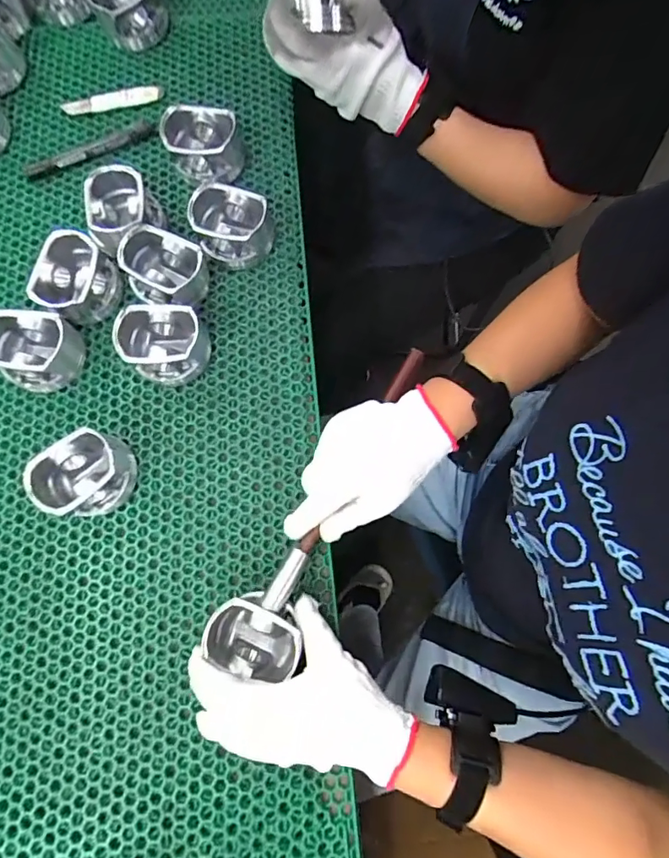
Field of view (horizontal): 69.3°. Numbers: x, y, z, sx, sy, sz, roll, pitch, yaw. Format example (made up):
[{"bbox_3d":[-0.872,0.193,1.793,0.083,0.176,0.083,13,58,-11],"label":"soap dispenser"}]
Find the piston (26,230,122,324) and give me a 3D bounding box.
[{"bbox_3d":[-0.250,-0.144,0.473,0.062,0.050,0.076,17,77,4],"label":"piston"}]

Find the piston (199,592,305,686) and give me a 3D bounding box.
[{"bbox_3d":[-0.065,0.166,0.396,0.072,0.042,0.057,17,77,4],"label":"piston"}]

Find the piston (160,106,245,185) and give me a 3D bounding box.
[{"bbox_3d":[-0.138,-0.298,0.505,0.075,0.054,0.063,-4,77,-1],"label":"piston"}]

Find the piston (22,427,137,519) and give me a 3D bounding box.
[{"bbox_3d":[-0.220,0.040,0.430,0.065,0.050,0.074,40,80,9],"label":"piston"}]

